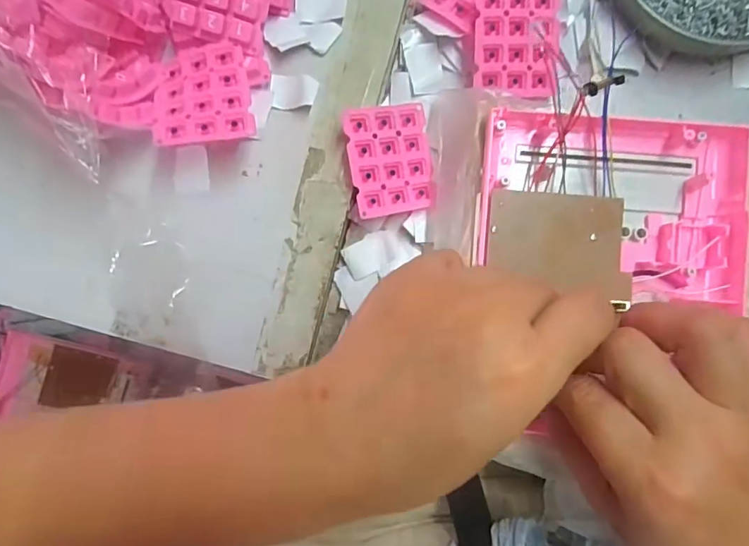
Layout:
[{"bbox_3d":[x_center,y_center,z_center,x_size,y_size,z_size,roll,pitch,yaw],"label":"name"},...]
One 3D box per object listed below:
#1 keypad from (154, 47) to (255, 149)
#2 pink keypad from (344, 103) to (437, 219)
[{"bbox_3d":[-0.091,-0.094,0.262,0.048,0.007,0.058,-11,71,-4],"label":"keypad"},{"bbox_3d":[0.010,-0.064,0.280,0.049,0.004,0.059,-11,96,-21],"label":"pink keypad"}]

